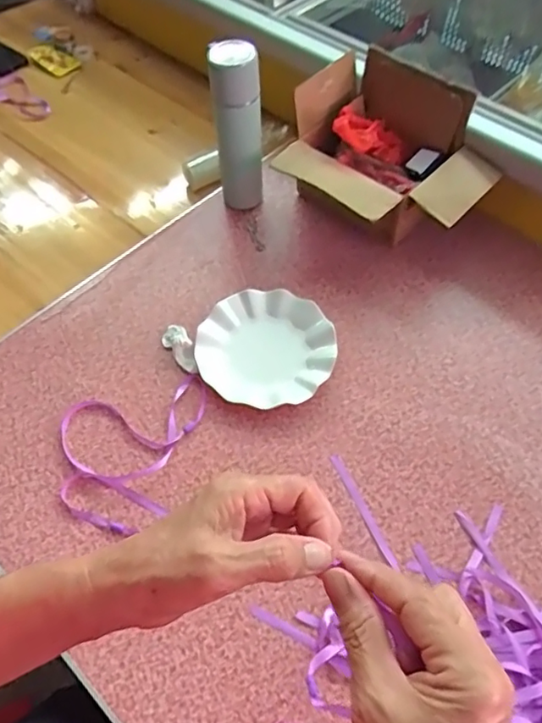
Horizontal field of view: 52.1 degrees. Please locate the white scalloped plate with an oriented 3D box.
[{"bbox_3d":[-0.007,-0.020,0.748,0.180,0.026,0.175,0,58,0],"label":"white scalloped plate"}]

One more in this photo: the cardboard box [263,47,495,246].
[{"bbox_3d":[0.164,-0.280,0.813,0.268,0.185,0.219,37,65,21],"label":"cardboard box"}]

